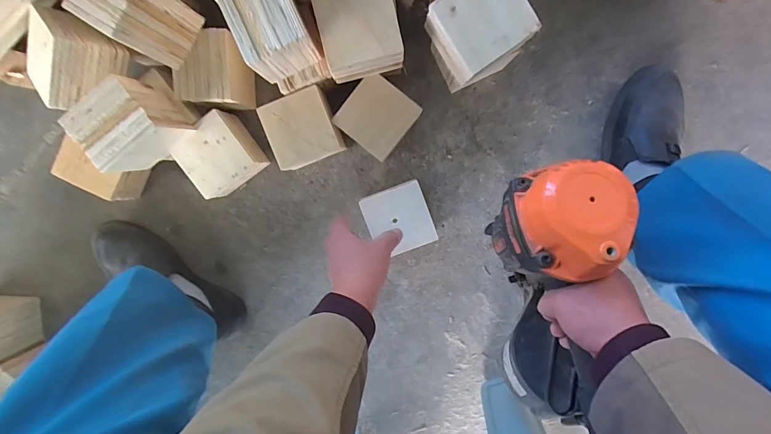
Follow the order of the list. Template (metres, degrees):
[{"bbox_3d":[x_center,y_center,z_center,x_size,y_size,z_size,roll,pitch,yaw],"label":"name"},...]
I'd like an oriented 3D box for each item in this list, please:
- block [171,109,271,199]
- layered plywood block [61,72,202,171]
[{"bbox_3d":[-0.254,-0.093,0.599,0.101,0.082,0.105,-35,95,6],"label":"block"},{"bbox_3d":[-0.331,-0.118,0.504,0.100,0.093,0.091,-37,95,6],"label":"layered plywood block"}]

